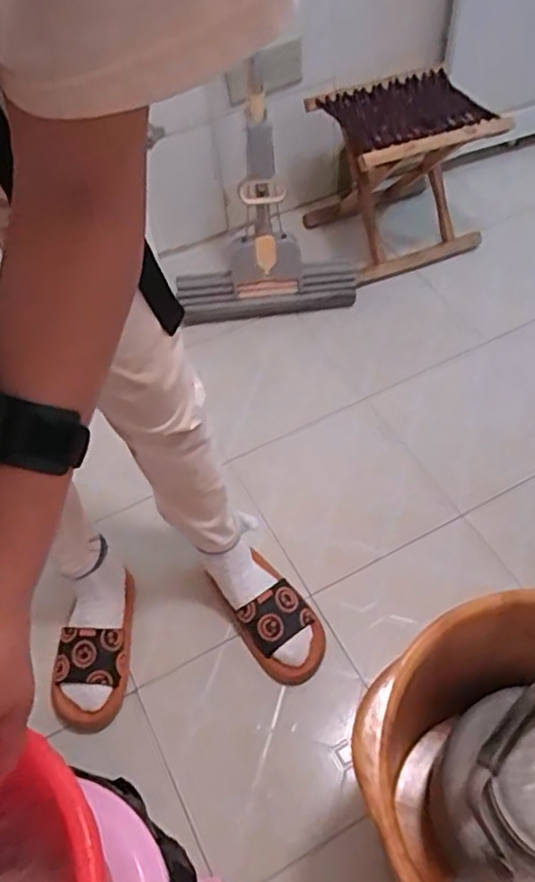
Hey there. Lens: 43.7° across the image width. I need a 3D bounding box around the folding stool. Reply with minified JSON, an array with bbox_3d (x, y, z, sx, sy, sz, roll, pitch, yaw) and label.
[{"bbox_3d":[0.269,-0.549,1.400,0.295,0.327,0.274,-19,54,-10],"label":"folding stool"}]

